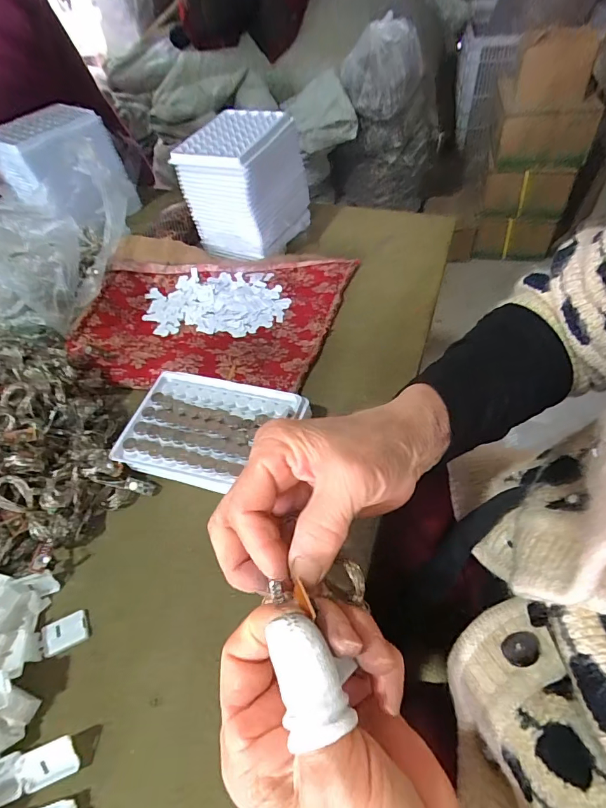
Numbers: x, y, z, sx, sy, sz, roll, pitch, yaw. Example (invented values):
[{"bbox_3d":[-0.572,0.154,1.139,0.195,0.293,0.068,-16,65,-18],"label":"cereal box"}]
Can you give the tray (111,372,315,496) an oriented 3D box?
[{"bbox_3d":[-0.073,0.021,0.348,0.132,0.024,0.091,10,51,13],"label":"tray"}]

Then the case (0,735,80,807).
[{"bbox_3d":[-0.150,0.197,0.228,0.052,0.011,0.021,-19,51,-11],"label":"case"}]

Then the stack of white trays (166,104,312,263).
[{"bbox_3d":[-0.066,-0.265,0.518,0.105,0.119,0.135,18,55,17],"label":"stack of white trays"}]

